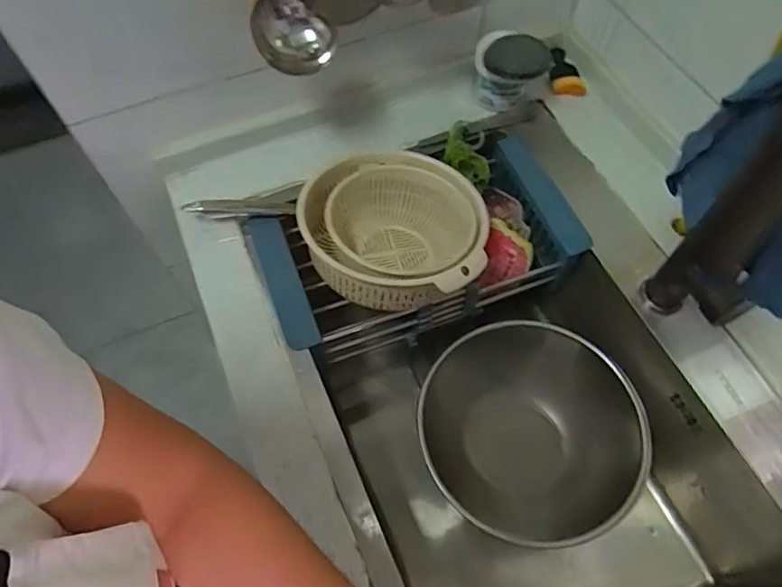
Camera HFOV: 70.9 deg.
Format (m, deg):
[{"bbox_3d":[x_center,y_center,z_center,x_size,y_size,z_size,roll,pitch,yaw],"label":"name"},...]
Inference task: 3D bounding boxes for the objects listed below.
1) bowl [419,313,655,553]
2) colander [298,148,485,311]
[{"bbox_3d":[0.163,0.177,0.680,0.226,0.127,0.250,-23,64,-12],"label":"bowl"},{"bbox_3d":[0.003,-0.072,0.634,0.191,0.104,0.206,-14,63,-8],"label":"colander"}]

